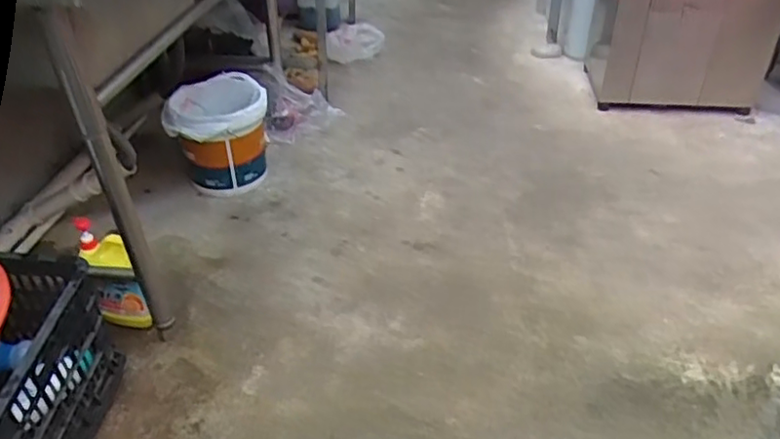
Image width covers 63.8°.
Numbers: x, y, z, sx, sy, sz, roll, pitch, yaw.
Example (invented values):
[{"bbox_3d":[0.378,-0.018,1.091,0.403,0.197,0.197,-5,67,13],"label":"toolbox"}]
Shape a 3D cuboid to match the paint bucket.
[{"bbox_3d":[-0.493,-0.260,1.887,0.264,0.256,0.303,-5,35,-5],"label":"paint bucket"}]

